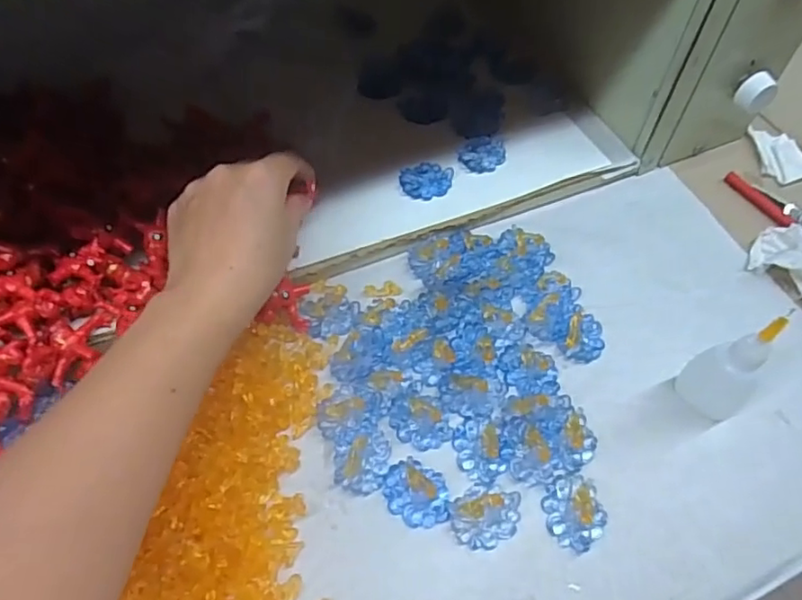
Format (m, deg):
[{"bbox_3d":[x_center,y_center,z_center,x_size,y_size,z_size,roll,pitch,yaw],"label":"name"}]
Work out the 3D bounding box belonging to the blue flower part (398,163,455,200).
[{"bbox_3d":[0.018,-0.084,0.413,0.036,0.004,0.029,-1,56,-2],"label":"blue flower part"}]

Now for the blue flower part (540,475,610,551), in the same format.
[{"bbox_3d":[0.091,0.110,0.305,0.030,0.007,0.036,-11,57,-8],"label":"blue flower part"}]

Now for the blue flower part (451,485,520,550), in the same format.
[{"bbox_3d":[0.044,0.113,0.306,0.036,0.005,0.030,3,56,1],"label":"blue flower part"}]

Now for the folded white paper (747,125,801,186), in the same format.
[{"bbox_3d":[0.294,-0.115,0.459,0.035,0.008,0.060,-10,57,-7],"label":"folded white paper"}]

